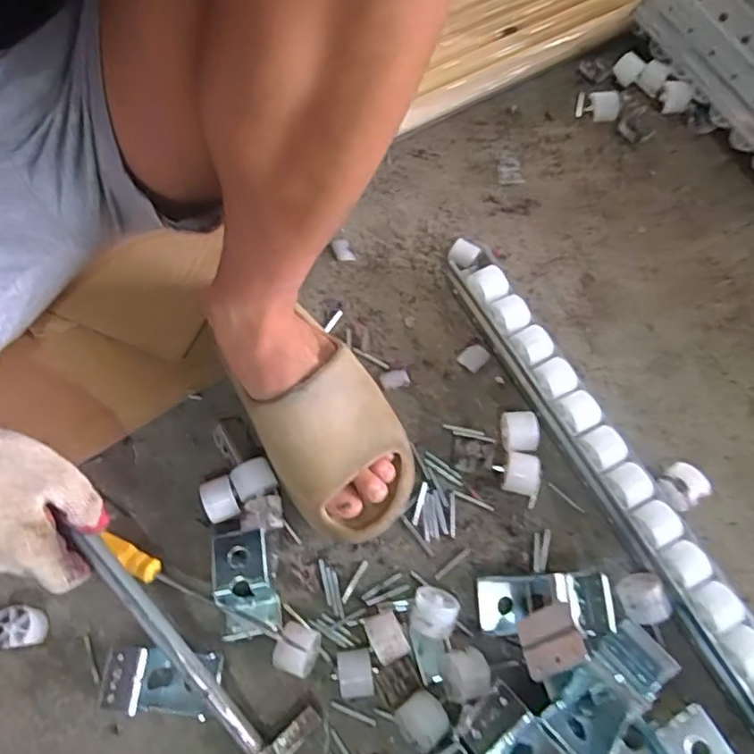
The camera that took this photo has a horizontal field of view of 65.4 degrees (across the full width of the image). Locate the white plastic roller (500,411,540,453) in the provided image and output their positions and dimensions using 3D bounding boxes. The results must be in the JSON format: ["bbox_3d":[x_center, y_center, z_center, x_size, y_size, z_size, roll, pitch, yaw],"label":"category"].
[{"bbox_3d":[0.126,0.051,0.524,0.029,0.035,0.036,-5,68,-1],"label":"white plastic roller"}]

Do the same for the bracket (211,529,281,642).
[{"bbox_3d":[-0.108,0.167,0.475,0.044,0.040,0.079,-12,69,-4],"label":"bracket"}]

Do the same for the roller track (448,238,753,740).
[{"bbox_3d":[0.278,0.217,0.452,0.050,0.045,0.848,-27,70,-9],"label":"roller track"}]

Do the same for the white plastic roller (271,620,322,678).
[{"bbox_3d":[-0.063,0.216,0.463,0.031,0.034,0.037,13,69,6],"label":"white plastic roller"}]

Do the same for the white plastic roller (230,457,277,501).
[{"bbox_3d":[-0.107,0.089,0.511,0.034,0.028,0.029,-27,70,-9],"label":"white plastic roller"}]

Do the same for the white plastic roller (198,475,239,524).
[{"bbox_3d":[-0.134,0.107,0.506,0.027,0.032,0.035,-21,70,-7],"label":"white plastic roller"}]

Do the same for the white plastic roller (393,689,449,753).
[{"bbox_3d":[0.034,0.262,0.451,0.035,0.034,0.034,-33,71,-11],"label":"white plastic roller"}]

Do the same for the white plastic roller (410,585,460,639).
[{"bbox_3d":[0.046,0.190,0.474,0.035,0.033,0.036,15,69,7],"label":"white plastic roller"}]

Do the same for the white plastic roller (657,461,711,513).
[{"bbox_3d":[0.261,0.096,0.511,0.040,0.031,0.033,-33,71,-12],"label":"white plastic roller"}]

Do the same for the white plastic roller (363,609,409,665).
[{"bbox_3d":[0.008,0.207,0.469,0.027,0.030,0.036,-24,70,-8],"label":"white plastic roller"}]

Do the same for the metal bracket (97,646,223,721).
[{"bbox_3d":[-0.166,0.235,0.452,0.083,0.041,0.050,4,68,3],"label":"metal bracket"}]

